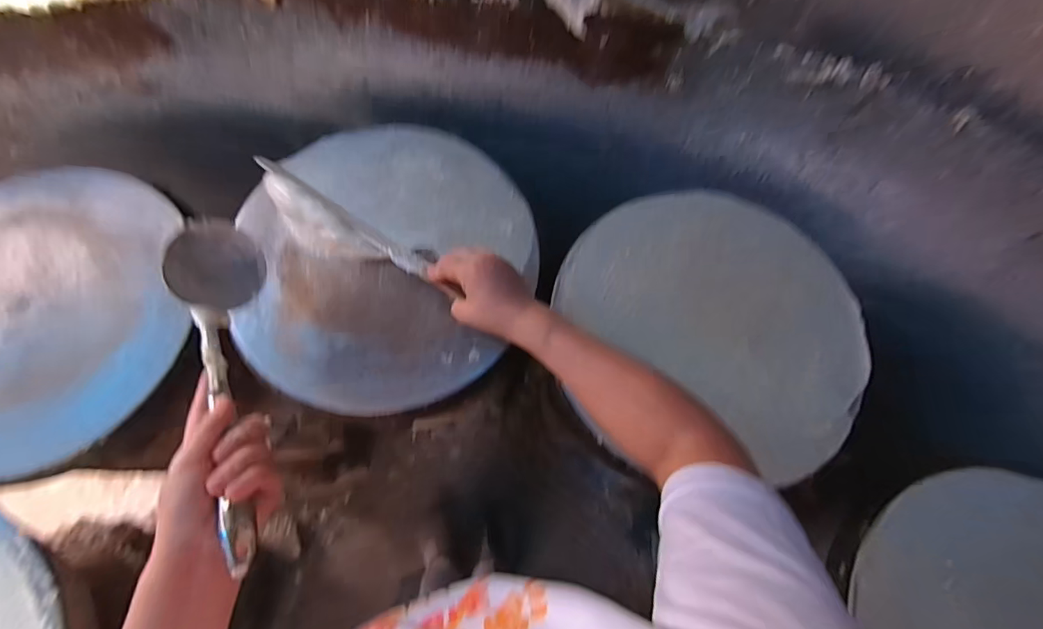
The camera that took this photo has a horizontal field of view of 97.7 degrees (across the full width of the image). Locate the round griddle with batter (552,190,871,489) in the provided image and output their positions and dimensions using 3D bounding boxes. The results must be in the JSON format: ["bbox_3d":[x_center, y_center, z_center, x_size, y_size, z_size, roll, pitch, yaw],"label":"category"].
[{"bbox_3d":[0.227,0.003,0.562,0.359,0.038,0.348,1,73,-3],"label":"round griddle with batter"}]

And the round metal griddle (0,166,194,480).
[{"bbox_3d":[-0.588,-0.011,0.539,0.350,0.023,0.376,1,72,-2],"label":"round metal griddle"}]

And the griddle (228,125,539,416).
[{"bbox_3d":[-0.159,-0.073,0.555,0.346,0.020,0.363,-6,72,-4],"label":"griddle"}]

